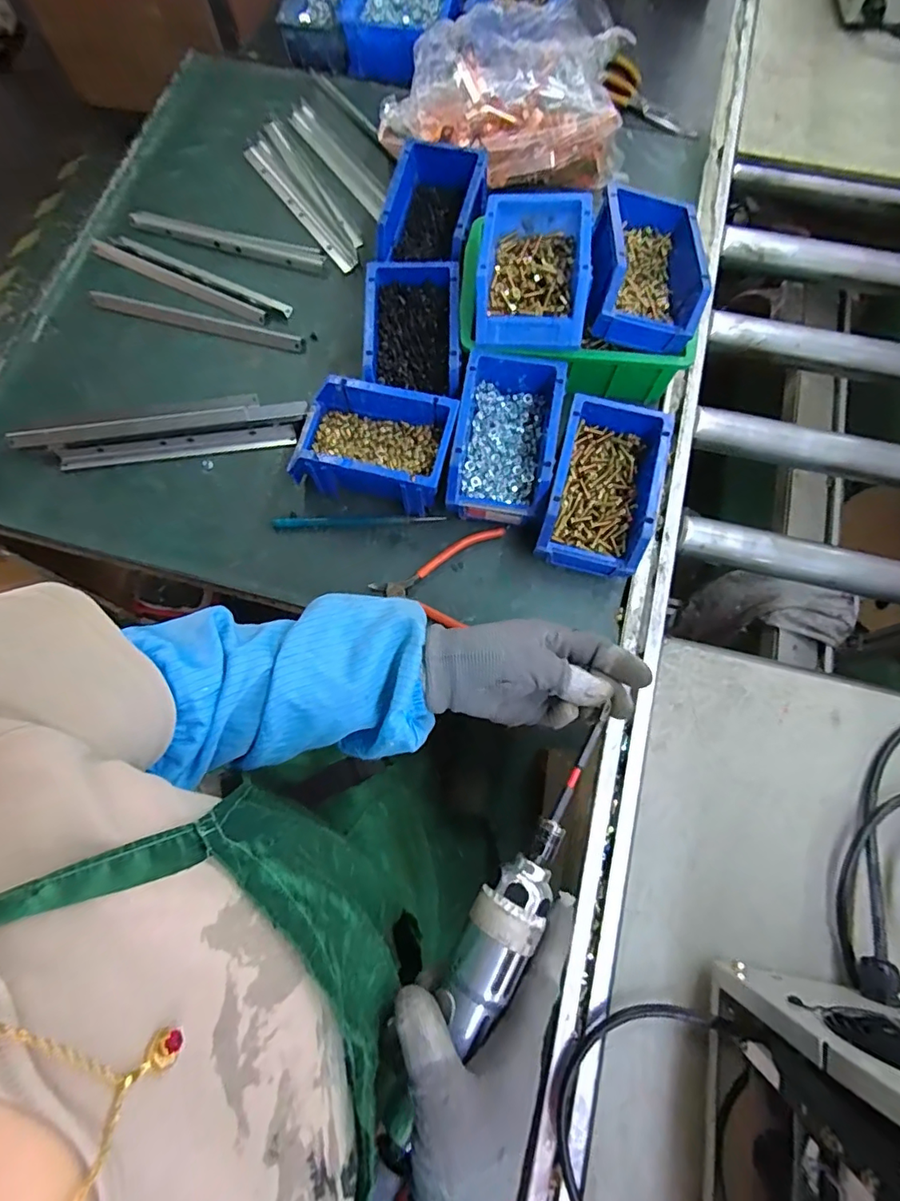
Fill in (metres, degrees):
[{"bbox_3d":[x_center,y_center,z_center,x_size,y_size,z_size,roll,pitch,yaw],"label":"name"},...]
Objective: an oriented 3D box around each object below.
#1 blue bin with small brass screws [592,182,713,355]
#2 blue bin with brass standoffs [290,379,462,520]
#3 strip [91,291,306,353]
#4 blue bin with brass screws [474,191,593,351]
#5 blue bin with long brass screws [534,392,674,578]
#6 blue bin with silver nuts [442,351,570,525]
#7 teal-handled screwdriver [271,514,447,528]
[{"bbox_3d":[0.206,-0.343,0.538,0.107,0.058,0.164,8,73,3],"label":"blue bin with small brass screws"},{"bbox_3d":[-0.079,-0.160,0.550,0.159,0.075,0.106,16,75,4],"label":"blue bin with brass standoffs"},{"bbox_3d":[-0.305,-0.338,0.637,0.270,0.010,0.023,15,74,4],"label":"strip"},{"bbox_3d":[0.084,-0.340,0.552,0.120,0.077,0.162,5,73,2],"label":"blue bin with brass screws"},{"bbox_3d":[0.154,-0.113,0.536,0.101,0.077,0.163,15,74,5],"label":"blue bin with long brass screws"},{"bbox_3d":[0.057,-0.169,0.551,0.104,0.070,0.170,11,74,3],"label":"blue bin with silver nuts"},{"bbox_3d":[-0.098,-0.086,0.561,0.179,0.007,0.012,-2,74,-1],"label":"teal-handled screwdriver"}]

